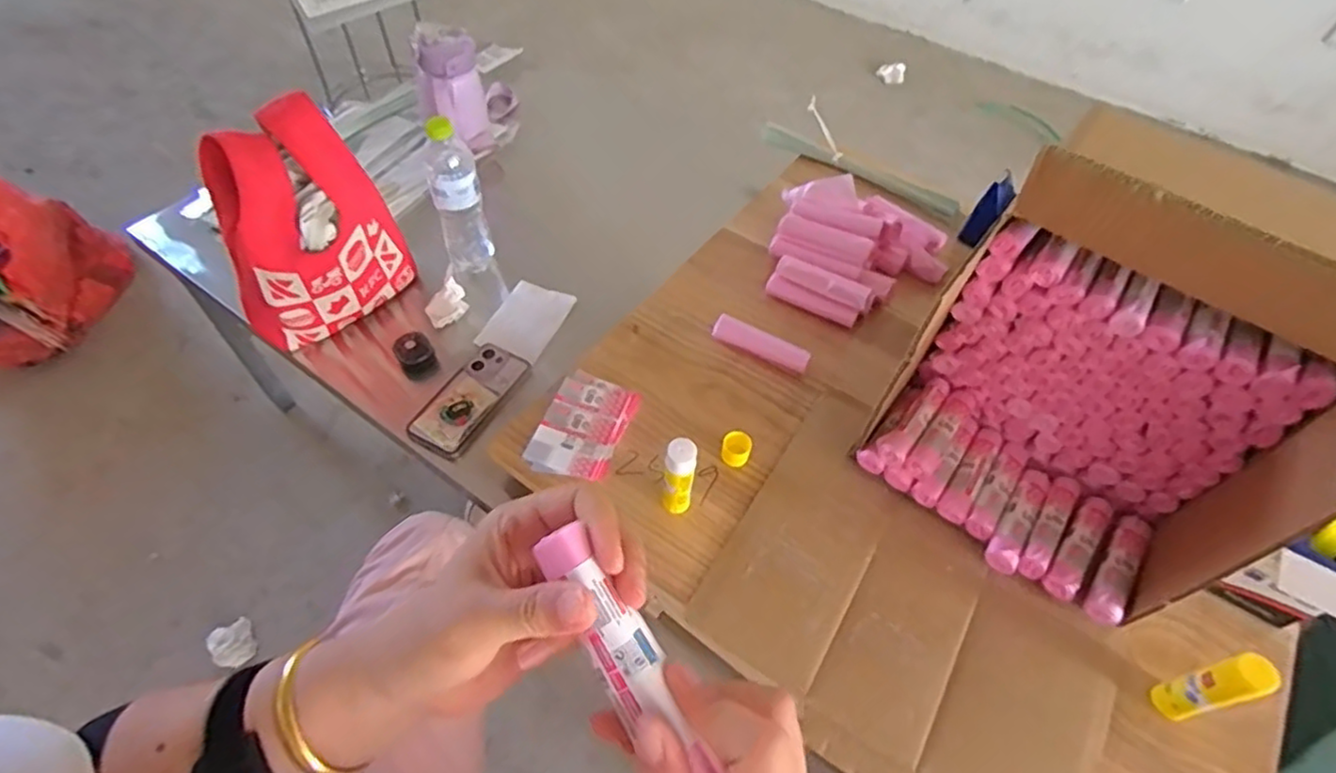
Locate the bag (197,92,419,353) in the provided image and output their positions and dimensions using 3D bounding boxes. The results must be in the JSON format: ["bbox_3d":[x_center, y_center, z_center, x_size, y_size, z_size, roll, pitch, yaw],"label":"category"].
[{"bbox_3d":[-0.443,-0.192,0.823,0.194,0.242,0.149,-22,58,-18],"label":"bag"}]

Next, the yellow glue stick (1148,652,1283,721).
[{"bbox_3d":[0.454,0.253,0.557,0.031,0.110,0.031,-14,56,-13],"label":"yellow glue stick"}]

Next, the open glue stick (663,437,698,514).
[{"bbox_3d":[0.012,0.092,0.665,0.030,0.100,0.032,1,54,-2],"label":"open glue stick"}]

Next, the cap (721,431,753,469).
[{"bbox_3d":[0.075,0.068,0.726,0.031,0.023,0.032,1,54,-2],"label":"cap"}]

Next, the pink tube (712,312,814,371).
[{"bbox_3d":[0.115,-0.053,0.819,0.122,0.019,0.026,24,56,14],"label":"pink tube"}]

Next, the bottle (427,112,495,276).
[{"bbox_3d":[-0.280,-0.254,0.885,0.060,0.208,0.051,-16,56,-14],"label":"bottle"}]

